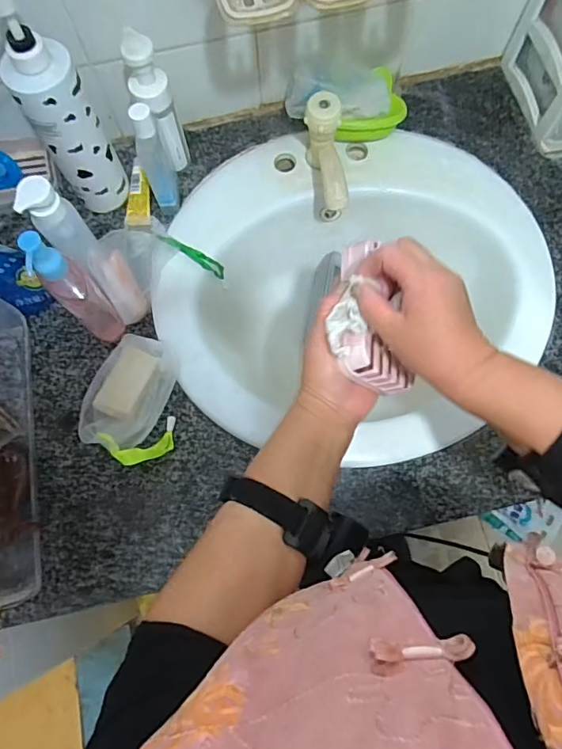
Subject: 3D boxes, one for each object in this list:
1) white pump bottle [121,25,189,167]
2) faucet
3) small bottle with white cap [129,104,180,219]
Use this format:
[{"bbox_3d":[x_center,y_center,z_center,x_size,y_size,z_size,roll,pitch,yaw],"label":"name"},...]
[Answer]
[{"bbox_3d":[-0.147,-0.311,0.589,0.046,0.177,0.039,32,77,10],"label":"white pump bottle"},{"bbox_3d":[0.055,-0.254,0.604,0.047,0.106,0.121,0,74,1],"label":"faucet"},{"bbox_3d":[-0.149,-0.254,0.592,0.027,0.141,0.057,-10,74,-2],"label":"small bottle with white cap"}]

